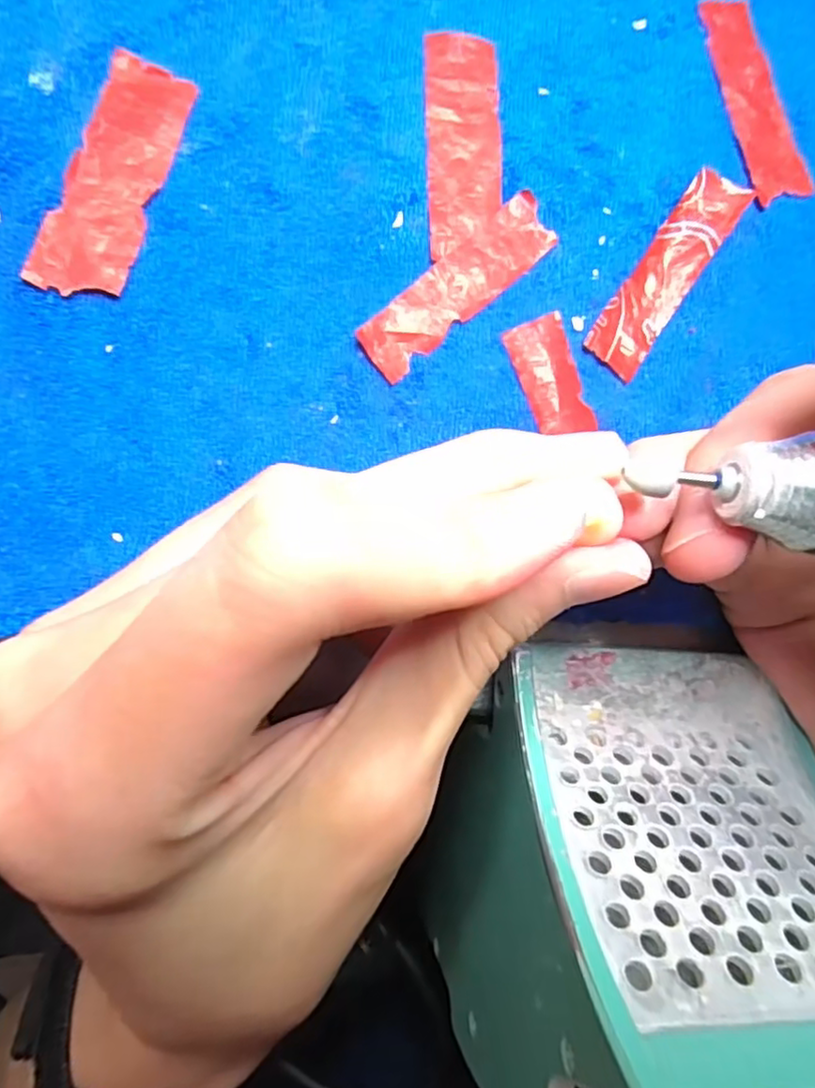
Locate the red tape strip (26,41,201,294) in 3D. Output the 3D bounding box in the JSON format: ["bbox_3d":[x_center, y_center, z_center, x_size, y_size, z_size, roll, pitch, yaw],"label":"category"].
[{"bbox_3d":[-0.067,-0.083,0.146,0.019,0.004,0.057,19,84,-16],"label":"red tape strip"}]

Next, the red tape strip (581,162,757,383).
[{"bbox_3d":[0.068,-0.072,0.168,0.016,0.008,0.058,34,81,-7],"label":"red tape strip"}]

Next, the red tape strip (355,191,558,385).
[{"bbox_3d":[0.013,-0.065,0.160,0.058,0.004,0.015,-42,95,-9],"label":"red tape strip"}]

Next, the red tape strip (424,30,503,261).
[{"bbox_3d":[0.015,-0.102,0.161,0.019,0.004,0.057,-2,87,-10],"label":"red tape strip"}]

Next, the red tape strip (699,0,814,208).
[{"bbox_3d":[0.097,-0.124,0.176,0.016,0.004,0.058,-17,90,-11],"label":"red tape strip"}]

